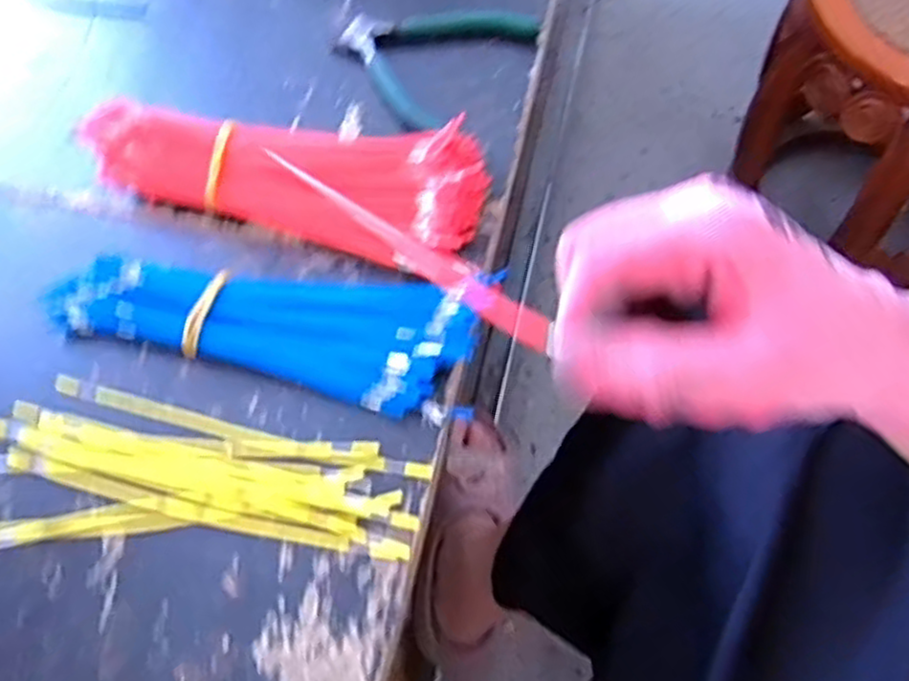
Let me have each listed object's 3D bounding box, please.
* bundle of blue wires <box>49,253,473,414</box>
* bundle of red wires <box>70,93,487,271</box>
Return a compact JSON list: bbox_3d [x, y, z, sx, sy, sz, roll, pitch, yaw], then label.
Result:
[{"bbox_3d":[-0.113,-0.016,0.449,0.248,0.022,0.075,12,66,10],"label":"bundle of blue wires"},{"bbox_3d":[-0.105,-0.110,0.482,0.245,0.042,0.084,12,66,10],"label":"bundle of red wires"}]

